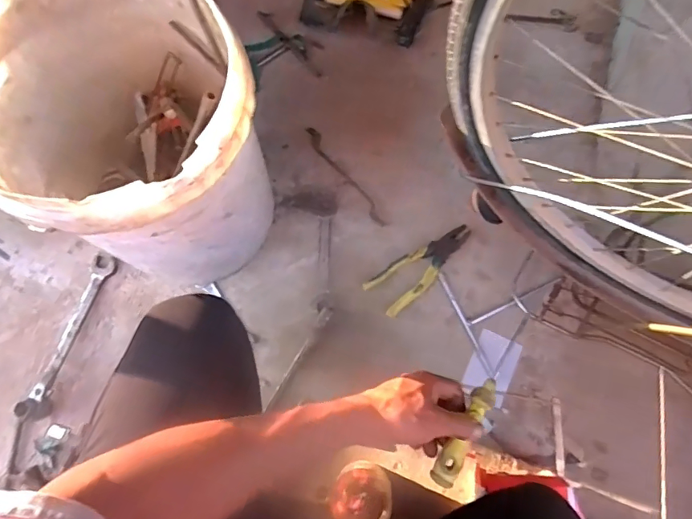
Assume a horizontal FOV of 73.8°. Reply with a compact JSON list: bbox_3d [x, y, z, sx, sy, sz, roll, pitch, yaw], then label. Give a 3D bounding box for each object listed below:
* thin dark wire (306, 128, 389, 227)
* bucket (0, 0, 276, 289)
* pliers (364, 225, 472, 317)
[{"bbox_3d":[-0.002,-0.145,0.806,0.022,0.010,0.235,-33,72,-10],"label":"thin dark wire"},{"bbox_3d":[-0.260,-0.136,0.605,0.315,0.321,0.283,35,74,14],"label":"bucket"},{"bbox_3d":[0.126,0.011,0.746,0.187,0.021,0.068,-35,72,-11],"label":"pliers"}]

